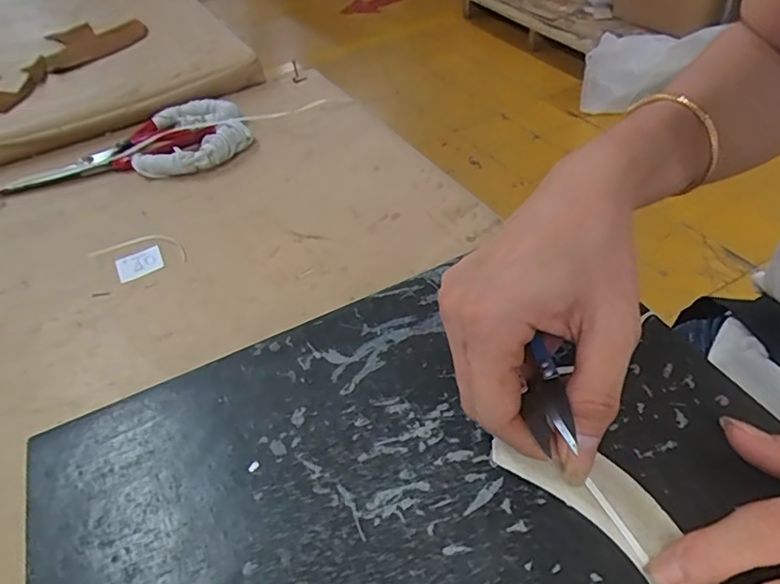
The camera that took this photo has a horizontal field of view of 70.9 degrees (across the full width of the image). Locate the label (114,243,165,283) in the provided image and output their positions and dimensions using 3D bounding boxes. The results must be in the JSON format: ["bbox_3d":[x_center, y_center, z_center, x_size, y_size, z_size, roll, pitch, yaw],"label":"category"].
[{"bbox_3d":[-0.181,-0.022,0.394,0.031,0.004,0.030,-24,47,-16],"label":"label"}]

